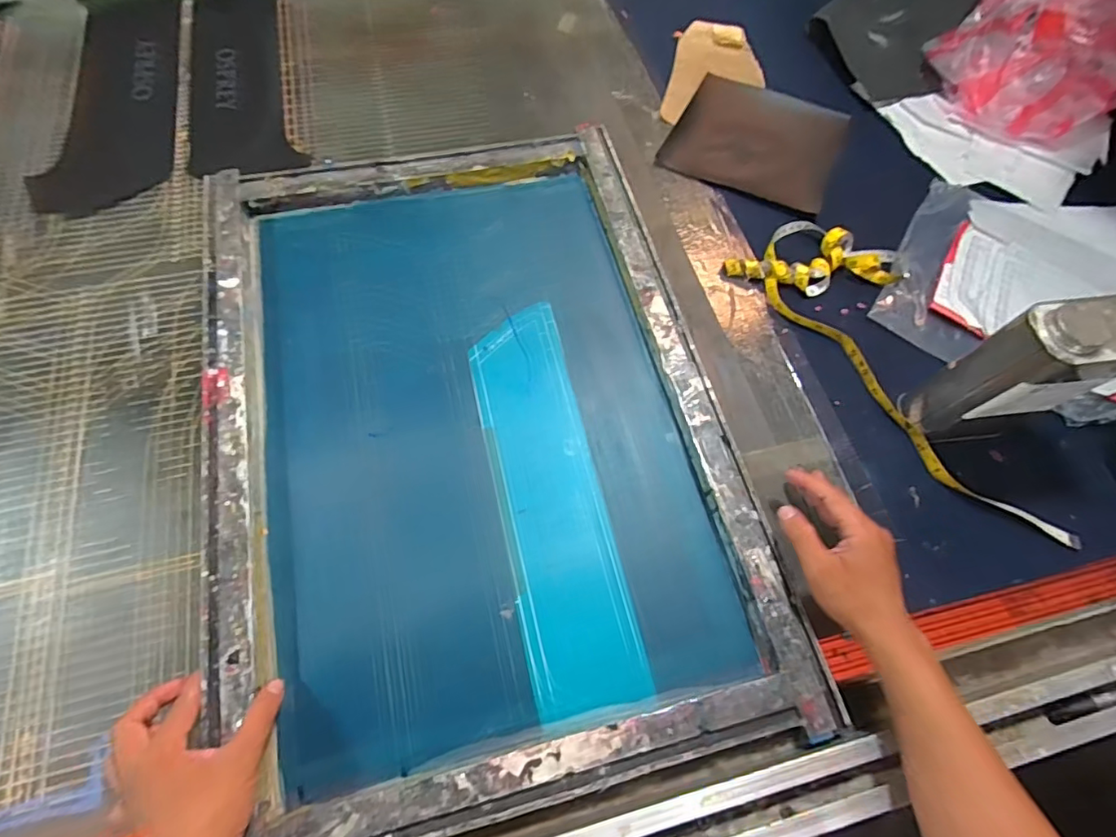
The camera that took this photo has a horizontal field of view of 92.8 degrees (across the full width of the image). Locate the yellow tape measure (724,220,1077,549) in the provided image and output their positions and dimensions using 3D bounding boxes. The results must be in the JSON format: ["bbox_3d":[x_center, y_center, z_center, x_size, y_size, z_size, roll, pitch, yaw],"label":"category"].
[{"bbox_3d":[0.412,-0.067,0.604,0.184,0.036,0.458,-32,72,-15],"label":"yellow tape measure"}]

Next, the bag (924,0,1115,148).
[{"bbox_3d":[0.665,-0.518,0.718,0.221,0.207,0.208,19,67,5],"label":"bag"}]

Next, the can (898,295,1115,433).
[{"bbox_3d":[0.436,-0.040,0.506,0.108,0.184,0.063,-9,67,-7],"label":"can"}]

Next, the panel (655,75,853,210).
[{"bbox_3d":[0.270,-0.382,0.724,0.217,0.027,0.174,23,80,13],"label":"panel"}]

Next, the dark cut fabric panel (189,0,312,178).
[{"bbox_3d":[-0.445,-0.486,0.750,0.145,0.008,0.427,-12,68,-6],"label":"dark cut fabric panel"}]

